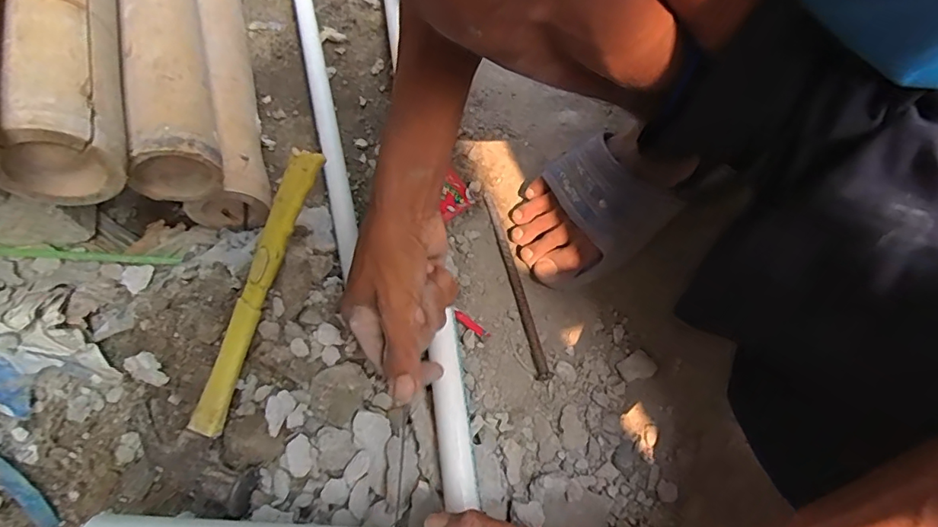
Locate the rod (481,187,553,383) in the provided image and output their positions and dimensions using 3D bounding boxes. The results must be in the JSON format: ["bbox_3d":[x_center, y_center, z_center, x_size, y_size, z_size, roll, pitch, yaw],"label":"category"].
[{"bbox_3d":[0.043,0.014,0.479,0.010,0.010,0.195,-12,65,-8],"label":"rod"}]

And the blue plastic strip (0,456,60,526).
[{"bbox_3d":[-0.342,0.166,0.379,0.018,0.013,0.095,-42,98,-19],"label":"blue plastic strip"}]

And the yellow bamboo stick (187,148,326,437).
[{"bbox_3d":[-0.166,0.019,0.395,0.022,0.010,0.229,18,84,7],"label":"yellow bamboo stick"}]

